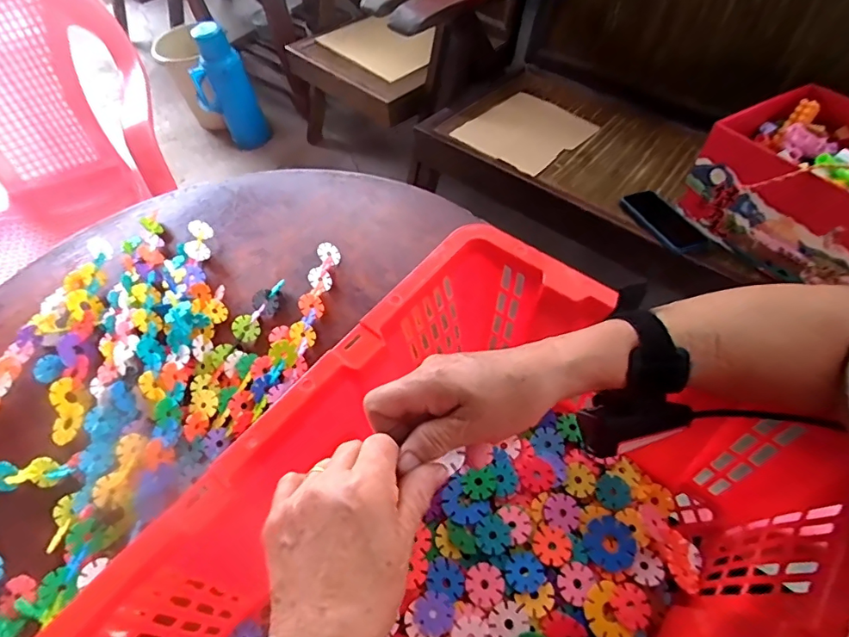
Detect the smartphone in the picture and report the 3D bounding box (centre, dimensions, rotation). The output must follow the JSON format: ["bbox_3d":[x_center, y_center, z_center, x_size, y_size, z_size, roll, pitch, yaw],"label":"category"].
[{"bbox_3d":[0.456,-0.186,0.940,0.085,0.012,0.170,-25,58,-12],"label":"smartphone"}]

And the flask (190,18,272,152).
[{"bbox_3d":[-0.608,-0.693,1.544,0.164,0.358,0.121,-37,61,-19],"label":"flask"}]

